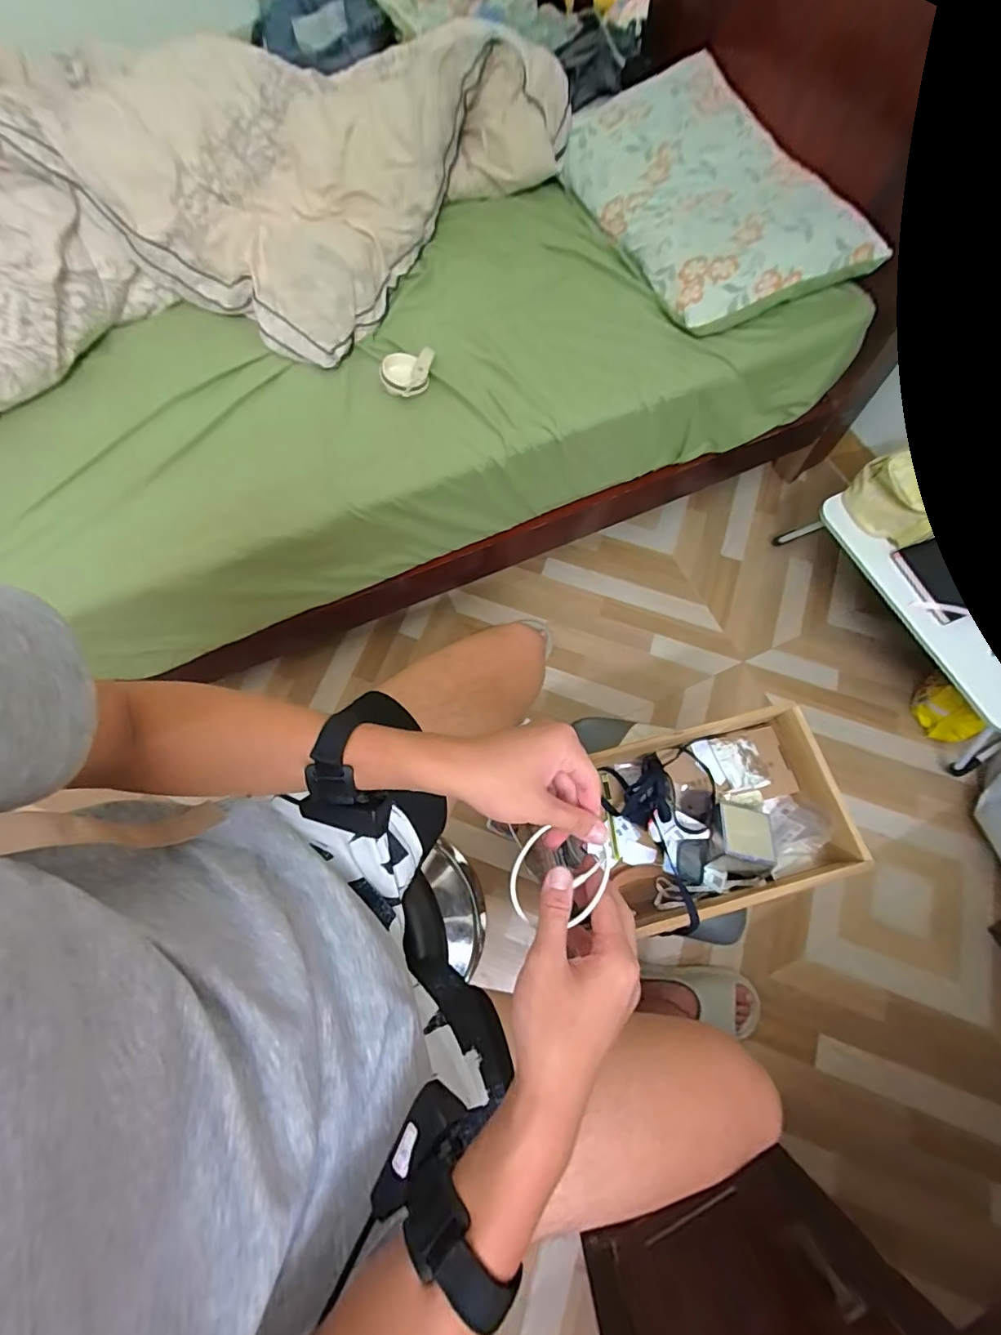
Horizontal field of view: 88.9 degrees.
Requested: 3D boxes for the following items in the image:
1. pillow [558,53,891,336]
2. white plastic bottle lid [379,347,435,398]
[{"bbox_3d":[0.407,-0.959,1.033,0.393,0.105,0.617,-27,72,-10],"label":"pillow"},{"bbox_3d":[-0.172,-0.543,0.939,0.097,0.040,0.066,-5,70,-2],"label":"white plastic bottle lid"}]

